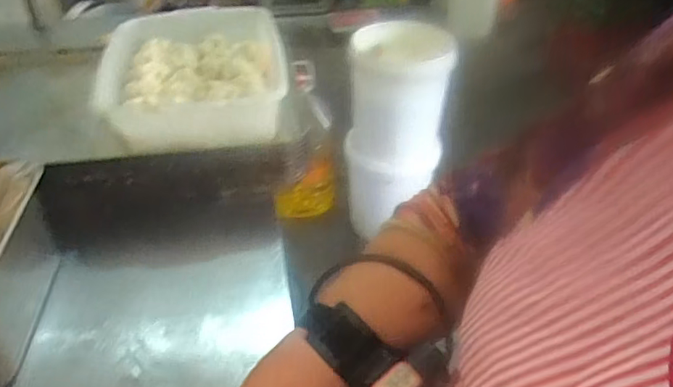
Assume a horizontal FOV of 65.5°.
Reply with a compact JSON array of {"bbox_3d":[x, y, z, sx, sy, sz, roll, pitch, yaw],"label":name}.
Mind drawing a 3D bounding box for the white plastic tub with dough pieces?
[{"bbox_3d":[-0.227,-0.203,0.855,0.266,0.082,0.347,-6,40,-6],"label":"white plastic tub with dough pieces"}]

